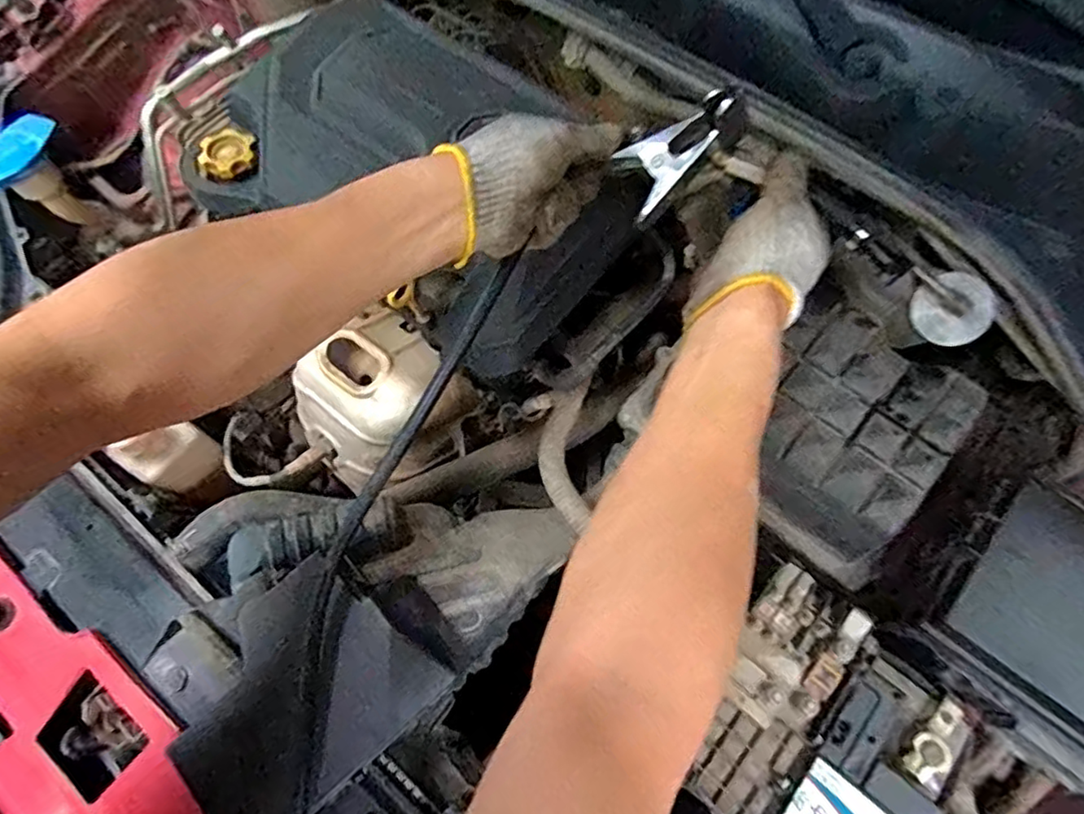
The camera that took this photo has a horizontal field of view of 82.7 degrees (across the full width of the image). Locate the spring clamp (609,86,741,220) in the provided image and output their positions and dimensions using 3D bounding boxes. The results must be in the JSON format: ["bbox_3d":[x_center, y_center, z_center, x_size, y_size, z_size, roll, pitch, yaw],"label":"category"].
[{"bbox_3d":[0.095,-0.192,0.448,0.023,0.101,0.048,-7,57,-51],"label":"spring clamp"}]

